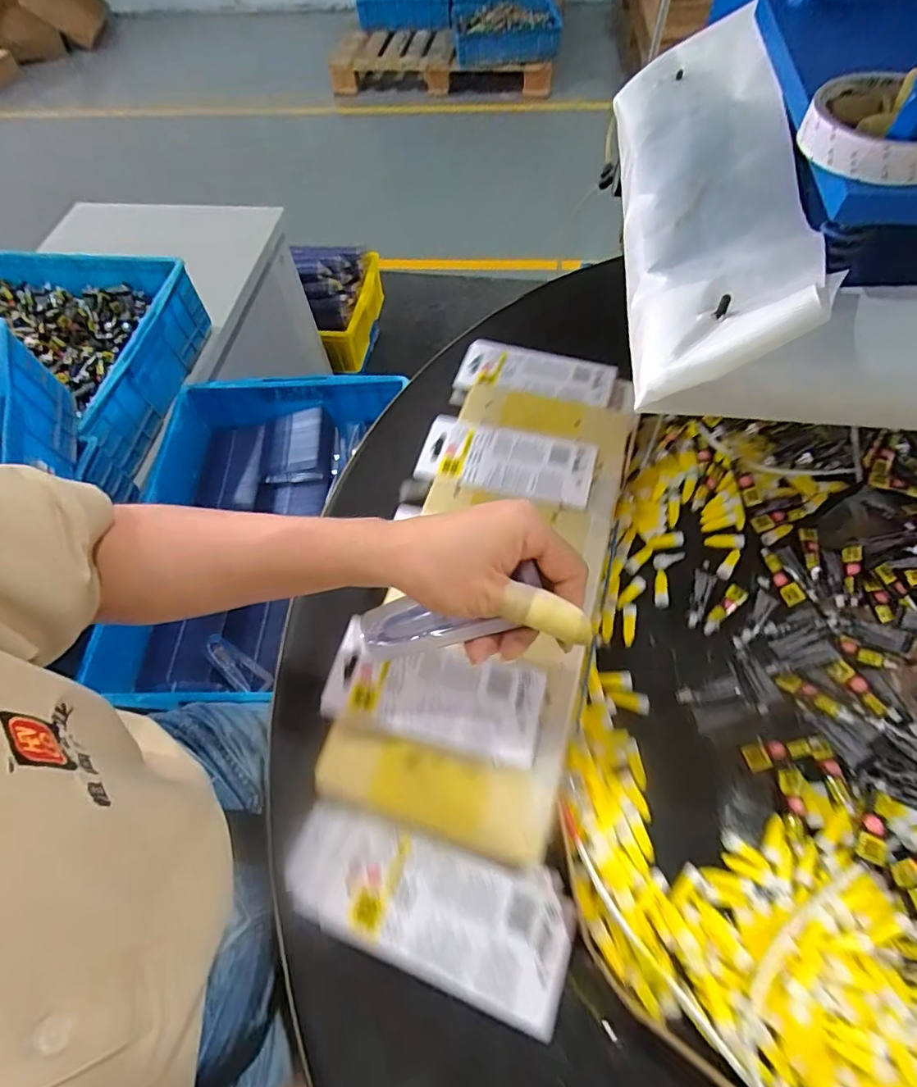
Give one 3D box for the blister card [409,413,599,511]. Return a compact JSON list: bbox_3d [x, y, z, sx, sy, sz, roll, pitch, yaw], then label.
[{"bbox_3d":[0.046,-0.074,0.493,0.156,0.018,0.075,15,63,11],"label":"blister card"}]

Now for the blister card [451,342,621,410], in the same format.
[{"bbox_3d":[0.083,-0.183,0.559,0.161,0.014,0.074,17,63,12],"label":"blister card"}]

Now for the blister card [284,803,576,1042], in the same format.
[{"bbox_3d":[-0.023,0.236,0.345,0.194,0.014,0.079,17,63,12],"label":"blister card"}]

